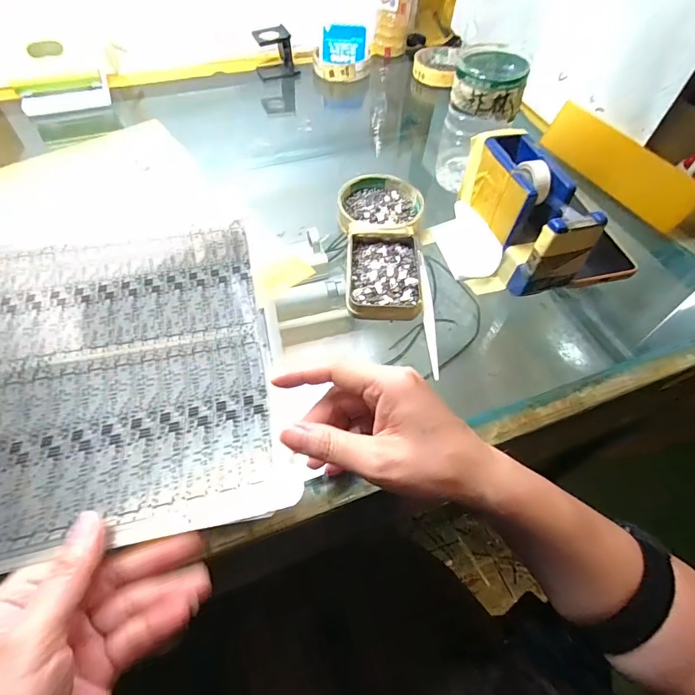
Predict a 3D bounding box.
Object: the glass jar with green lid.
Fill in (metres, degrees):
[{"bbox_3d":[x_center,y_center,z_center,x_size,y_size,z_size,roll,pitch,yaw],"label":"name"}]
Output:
[{"bbox_3d":[0.128,-0.215,0.404,0.062,0.115,0.059,0,55,0],"label":"glass jar with green lid"}]

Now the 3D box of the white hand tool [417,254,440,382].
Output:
[{"bbox_3d":[0.066,-0.033,0.340,0.009,0.007,0.131,1,55,0],"label":"white hand tool"}]

